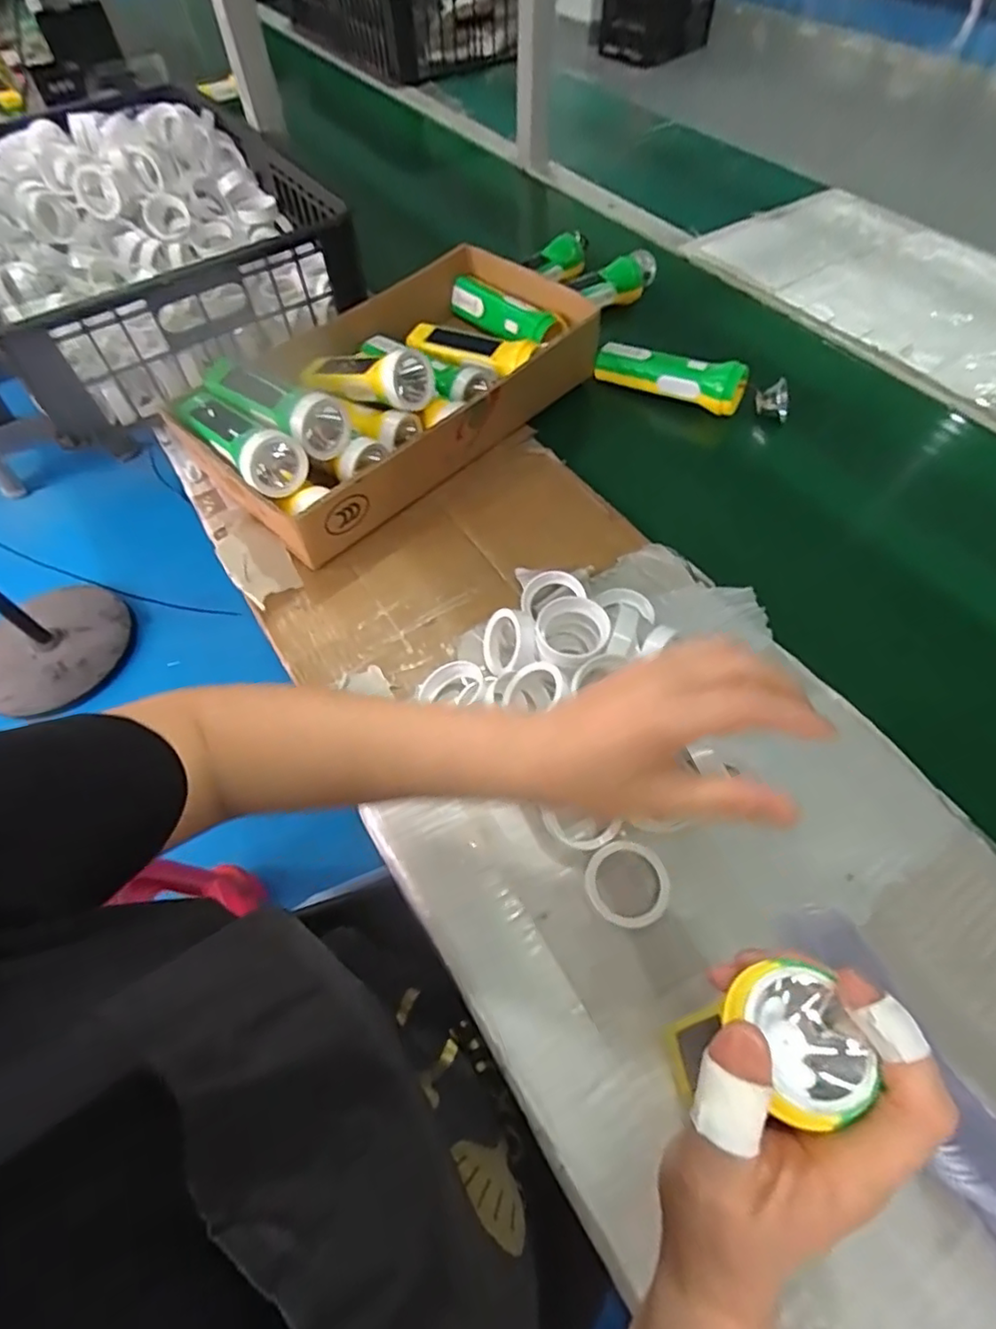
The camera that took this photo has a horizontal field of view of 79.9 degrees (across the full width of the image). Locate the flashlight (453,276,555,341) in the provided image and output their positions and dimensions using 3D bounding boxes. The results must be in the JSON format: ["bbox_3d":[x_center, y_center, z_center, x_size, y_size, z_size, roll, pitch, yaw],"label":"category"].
[{"bbox_3d":[0.005,-0.409,0.697,0.035,0.040,0.153,-37,63,-19],"label":"flashlight"}]

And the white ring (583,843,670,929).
[{"bbox_3d":[0.083,0.141,0.383,0.049,0.017,0.052,-1,58,2],"label":"white ring"}]

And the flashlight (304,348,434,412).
[{"bbox_3d":[-0.138,-0.298,0.606,0.163,0.049,0.053,26,62,32],"label":"flashlight"}]

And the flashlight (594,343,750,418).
[{"bbox_3d":[0.190,-0.325,0.659,0.162,0.042,0.043,25,62,18],"label":"flashlight"}]

